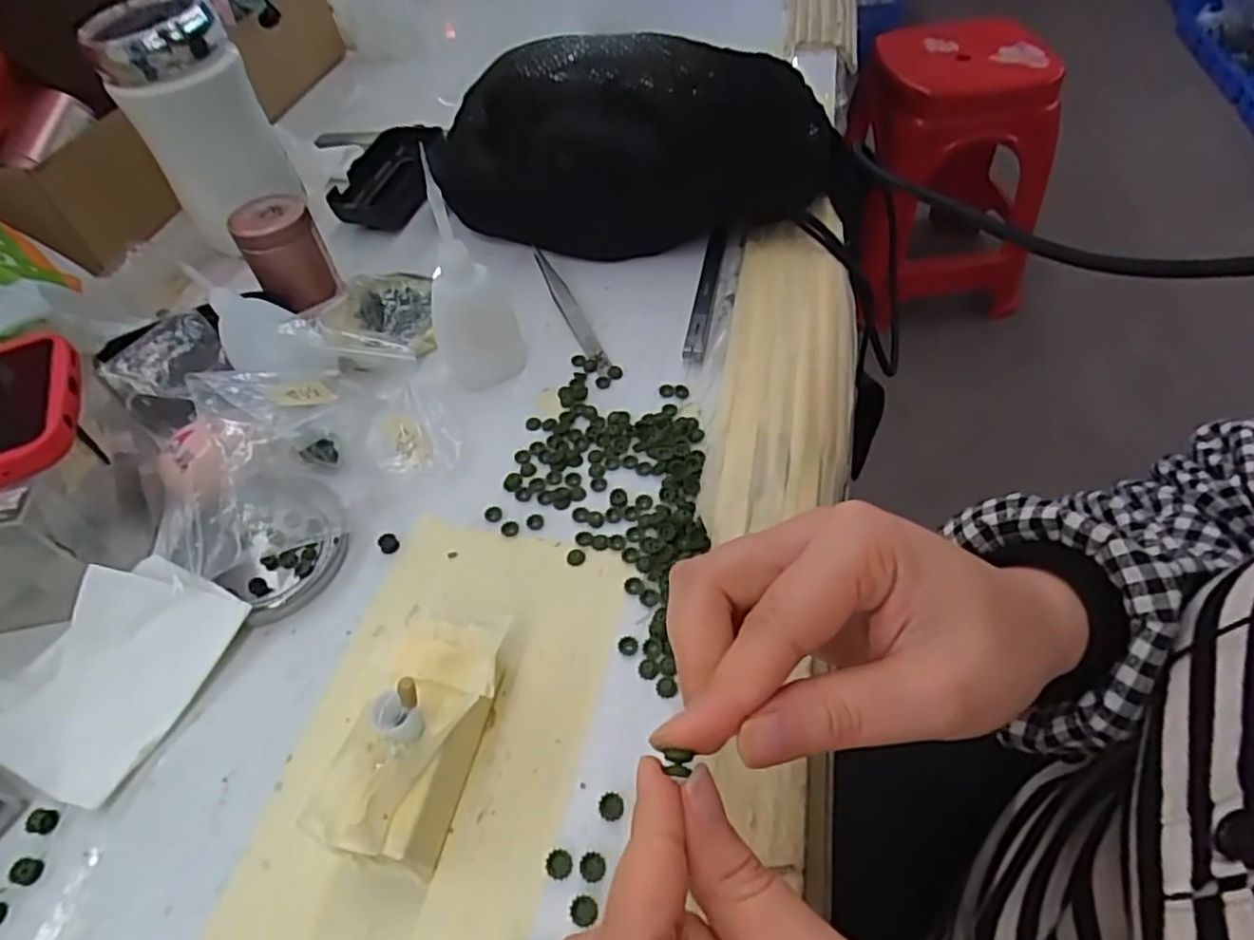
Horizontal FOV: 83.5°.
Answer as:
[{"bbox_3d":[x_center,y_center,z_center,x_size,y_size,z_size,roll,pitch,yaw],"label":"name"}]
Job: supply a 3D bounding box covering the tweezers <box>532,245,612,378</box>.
[{"bbox_3d":[-0.038,-0.103,0.428,0.013,0.007,0.132,-20,53,-11],"label":"tweezers"}]

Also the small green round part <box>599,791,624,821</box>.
[{"bbox_3d":[-0.006,0.120,0.250,0.009,0.004,0.009,-2,52,3],"label":"small green round part"}]

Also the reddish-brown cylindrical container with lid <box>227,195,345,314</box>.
[{"bbox_3d":[-0.204,-0.129,0.424,0.043,0.060,0.038,-28,55,-17],"label":"reddish-brown cylindrical container with lid"}]

